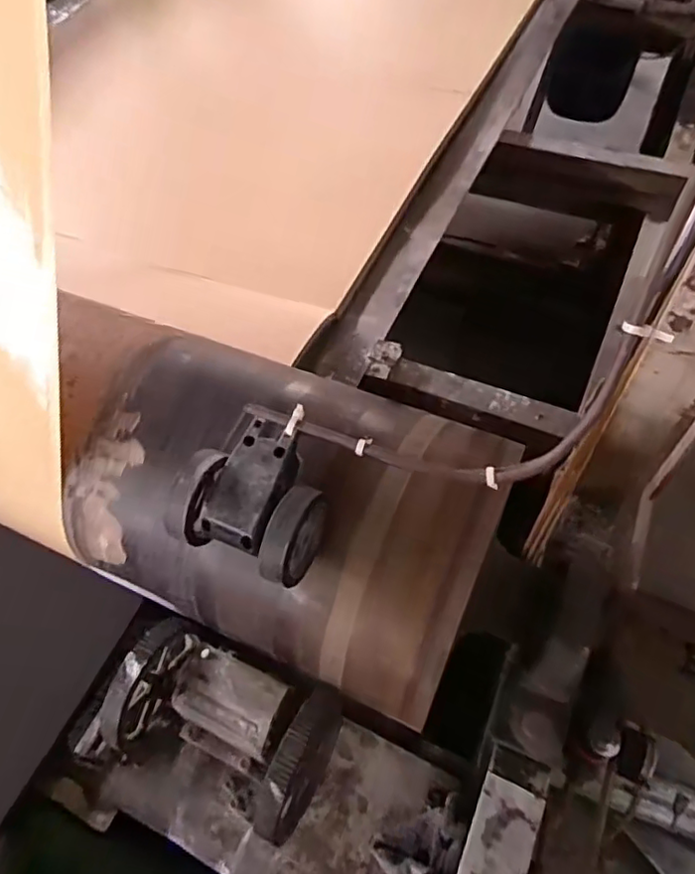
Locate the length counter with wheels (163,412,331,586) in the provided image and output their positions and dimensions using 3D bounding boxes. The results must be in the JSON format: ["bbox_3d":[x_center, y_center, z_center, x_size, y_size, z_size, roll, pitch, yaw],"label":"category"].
[{"bbox_3d":[-0.059,0.042,0.391,0.085,0.054,0.085,17,61,15],"label":"length counter with wheels"}]

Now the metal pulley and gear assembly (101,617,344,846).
[{"bbox_3d":[-0.098,0.216,0.457,0.160,0.084,0.107,21,62,17],"label":"metal pulley and gear assembly"}]

